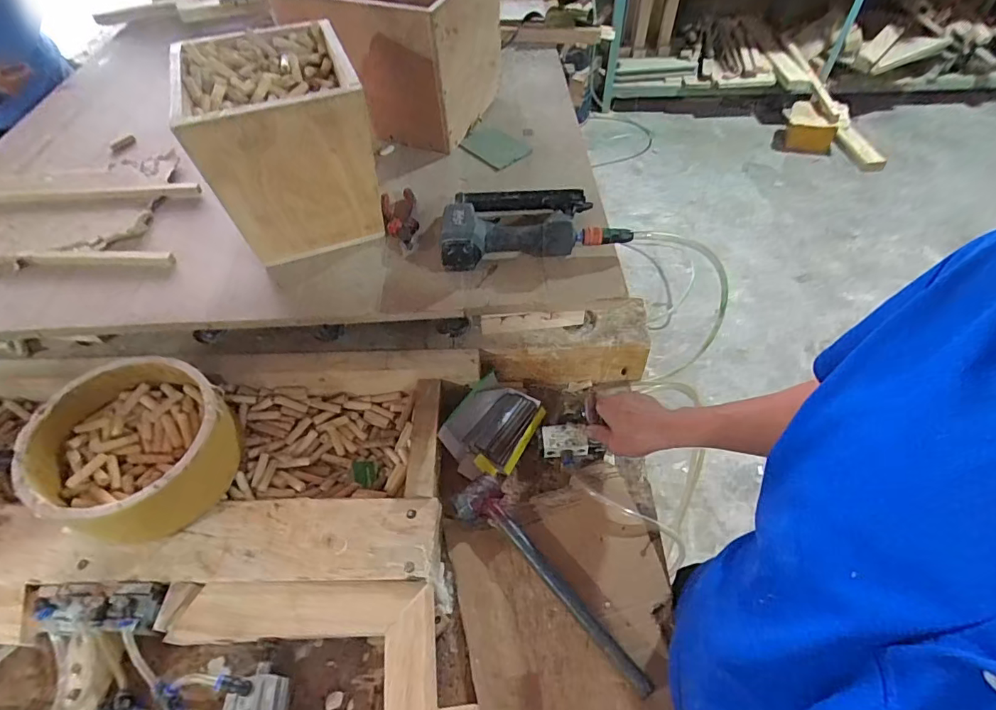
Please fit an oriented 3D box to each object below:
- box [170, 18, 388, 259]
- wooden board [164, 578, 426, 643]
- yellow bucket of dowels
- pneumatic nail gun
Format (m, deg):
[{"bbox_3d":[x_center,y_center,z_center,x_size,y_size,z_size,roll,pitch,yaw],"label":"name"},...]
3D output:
[{"bbox_3d":[-0.306,-0.310,0.719,0.214,0.224,0.248,-18,53,-11],"label":"box"},{"bbox_3d":[-0.239,0.314,0.591,0.283,0.050,0.061,-3,53,0],"label":"wooden board"},{"bbox_3d":[-0.462,0.123,0.631,0.207,0.124,0.201,-1,52,2],"label":"yellow bucket of dowels"},{"bbox_3d":[0.052,-0.206,0.740,0.278,0.062,0.147,-6,52,-2],"label":"pneumatic nail gun"}]

